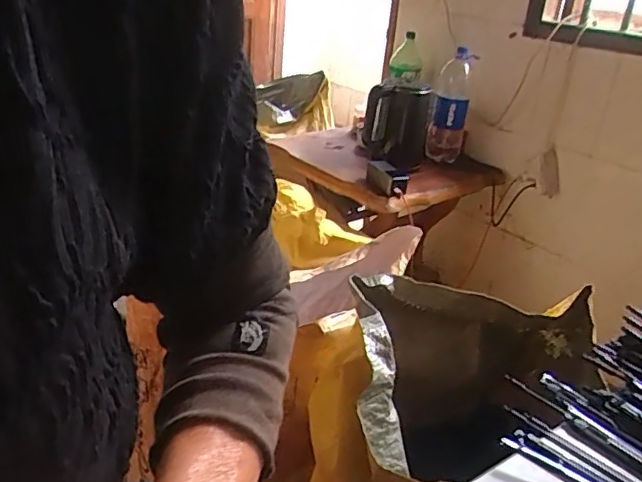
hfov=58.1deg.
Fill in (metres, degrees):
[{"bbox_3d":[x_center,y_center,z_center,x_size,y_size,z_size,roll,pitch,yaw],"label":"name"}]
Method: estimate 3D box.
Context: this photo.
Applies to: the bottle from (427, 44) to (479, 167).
[{"bbox_3d":[0.355,-0.364,1.595,0.102,0.293,0.102,11,25,11],"label":"bottle"}]

